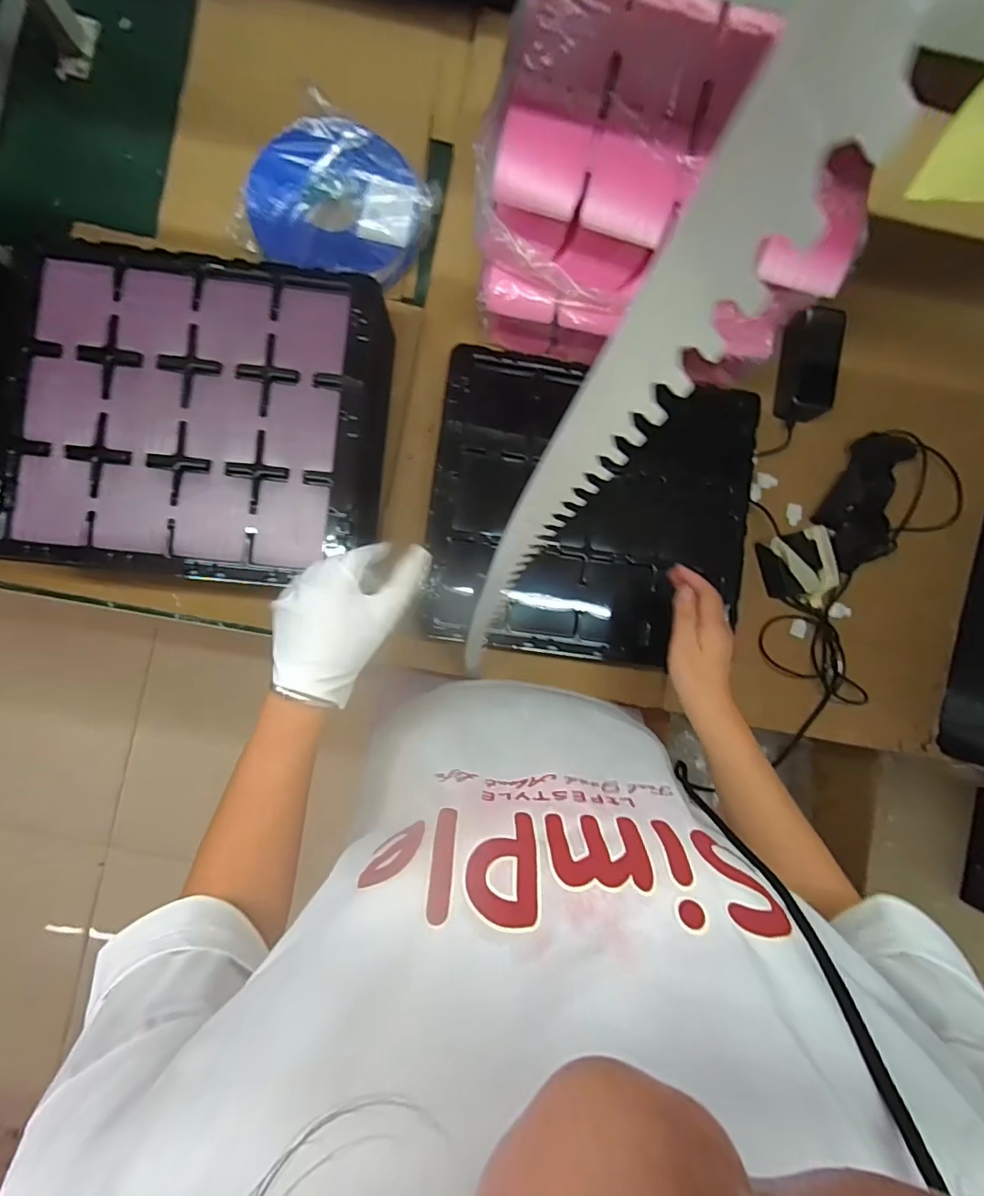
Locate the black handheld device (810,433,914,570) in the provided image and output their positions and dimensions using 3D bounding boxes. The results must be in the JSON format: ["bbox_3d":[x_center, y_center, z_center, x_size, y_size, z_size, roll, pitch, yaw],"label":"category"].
[{"bbox_3d":[0.485,-0.124,0.674,0.090,0.034,0.176,26,87,-2],"label":"black handheld device"}]

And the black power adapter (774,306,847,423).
[{"bbox_3d":[0.410,-0.299,0.678,0.058,0.046,0.136,4,88,-3],"label":"black power adapter"}]

